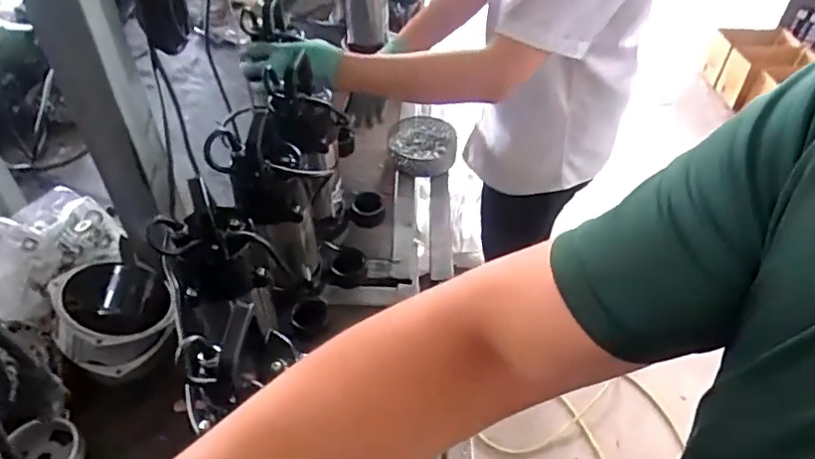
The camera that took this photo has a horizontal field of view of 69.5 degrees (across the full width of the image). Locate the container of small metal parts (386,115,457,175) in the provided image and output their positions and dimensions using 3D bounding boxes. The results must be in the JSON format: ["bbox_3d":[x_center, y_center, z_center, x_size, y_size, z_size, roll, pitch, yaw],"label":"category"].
[{"bbox_3d":[0.028,-0.168,1.143,0.133,0.044,0.138,0,47,-2],"label":"container of small metal parts"}]

